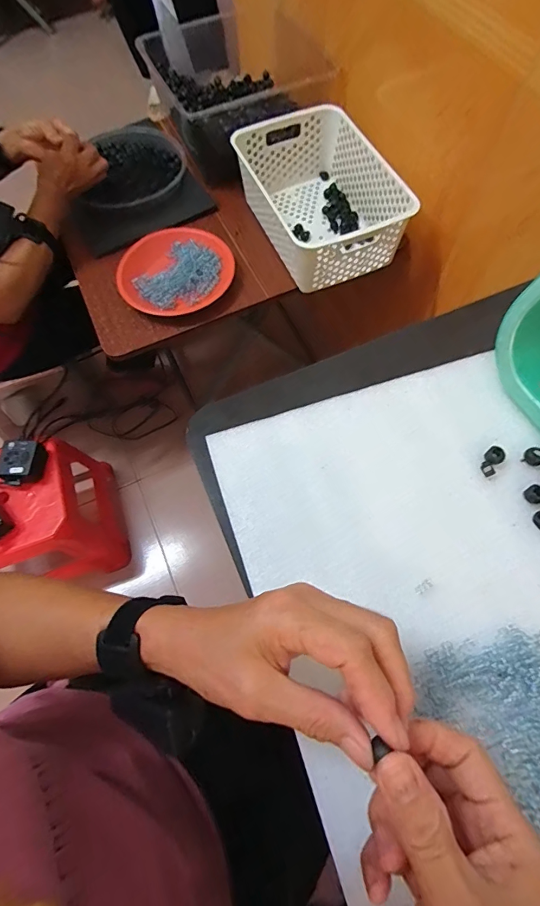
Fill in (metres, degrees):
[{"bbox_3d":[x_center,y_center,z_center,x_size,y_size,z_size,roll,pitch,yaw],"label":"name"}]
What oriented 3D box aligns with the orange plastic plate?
[{"bbox_3d":[-0.160,-0.314,0.743,0.190,0.024,0.186,-1,67,3],"label":"orange plastic plate"}]

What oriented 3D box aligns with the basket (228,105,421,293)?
[{"bbox_3d":[0.085,-0.436,0.745,0.205,0.109,0.316,-22,67,-6],"label":"basket"}]

